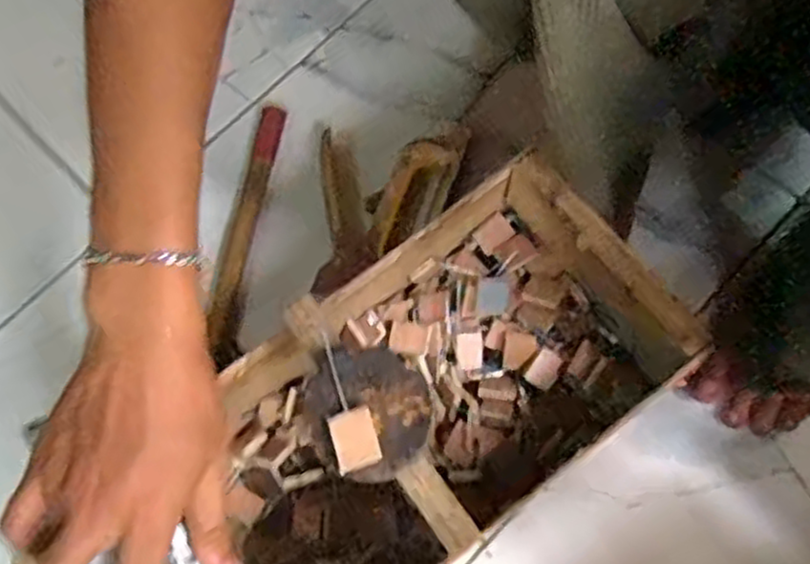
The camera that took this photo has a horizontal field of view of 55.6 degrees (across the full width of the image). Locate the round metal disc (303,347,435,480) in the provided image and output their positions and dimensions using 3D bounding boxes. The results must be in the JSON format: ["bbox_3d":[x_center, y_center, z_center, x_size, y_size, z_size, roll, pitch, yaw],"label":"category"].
[{"bbox_3d":[-0.017,0.061,0.364,0.058,0.008,0.061,-1,72,4],"label":"round metal disc"}]

